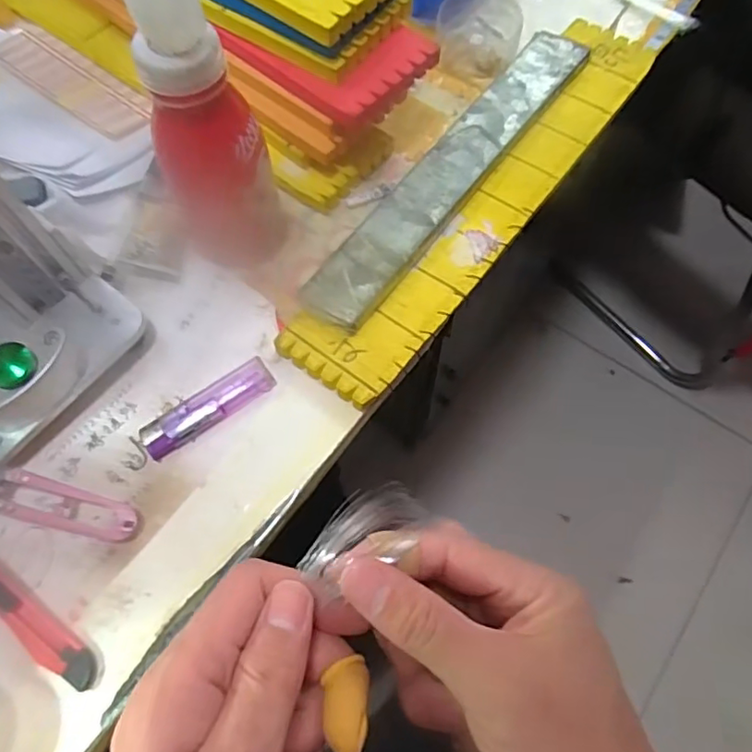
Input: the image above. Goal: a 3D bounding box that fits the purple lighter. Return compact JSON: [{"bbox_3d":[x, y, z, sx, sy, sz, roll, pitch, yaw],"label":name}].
[{"bbox_3d":[-0.092,0.018,0.320,0.076,0.013,0.019,-34,71,-14],"label":"purple lighter"}]

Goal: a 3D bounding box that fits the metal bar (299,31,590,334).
[{"bbox_3d":[0.055,-0.140,0.381,0.041,0.011,0.285,32,69,16],"label":"metal bar"}]

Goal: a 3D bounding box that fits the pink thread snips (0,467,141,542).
[{"bbox_3d":[-0.172,0.064,0.296,0.101,0.020,0.023,13,67,6],"label":"pink thread snips"}]

